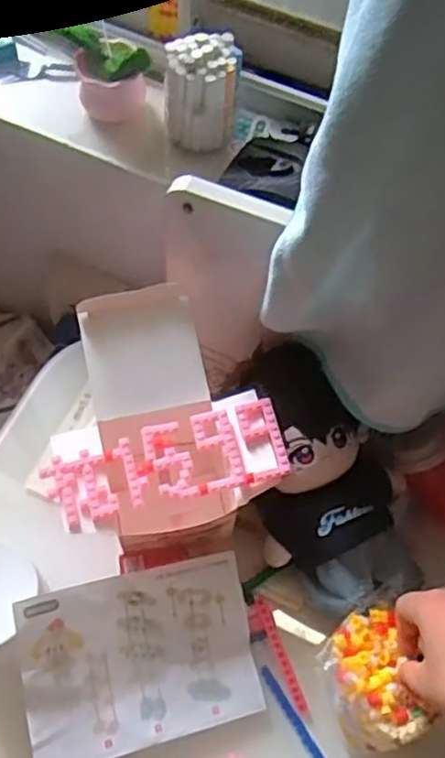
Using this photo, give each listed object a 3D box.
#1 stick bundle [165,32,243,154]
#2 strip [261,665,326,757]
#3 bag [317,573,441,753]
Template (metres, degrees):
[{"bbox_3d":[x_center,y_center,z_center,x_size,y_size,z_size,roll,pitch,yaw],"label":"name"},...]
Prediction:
[{"bbox_3d":[-0.016,-0.230,0.562,0.061,0.079,0.048,6,60,-1],"label":"stick bundle"},{"bbox_3d":[0.060,0.264,0.521,0.008,0.007,0.102,-28,66,-18],"label":"strip"},{"bbox_3d":[0.110,0.210,0.501,0.066,0.049,0.098,-11,62,-10],"label":"bag"}]

